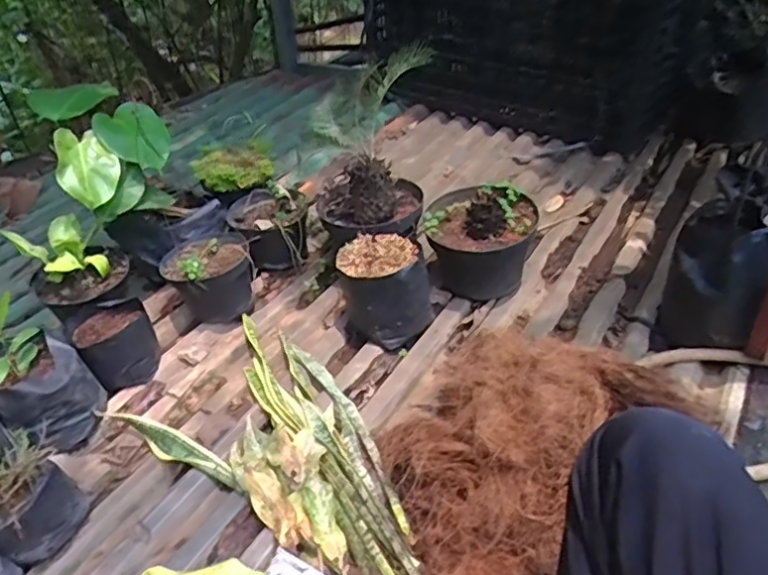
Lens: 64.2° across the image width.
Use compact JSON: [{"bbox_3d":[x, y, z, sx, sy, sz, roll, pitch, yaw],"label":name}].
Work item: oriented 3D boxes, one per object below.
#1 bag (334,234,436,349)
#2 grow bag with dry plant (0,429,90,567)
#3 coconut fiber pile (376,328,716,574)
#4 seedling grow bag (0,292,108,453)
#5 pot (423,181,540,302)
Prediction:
[{"bbox_3d":[0.005,0.012,1.124,0.166,0.162,0.134,-2,38,-1],"label":"bag"},{"bbox_3d":[-0.518,0.285,0.865,0.166,0.137,0.120,27,46,31],"label":"grow bag with dry plant"},{"bbox_3d":[0.158,0.198,0.810,0.350,0.192,0.413,30,48,33],"label":"coconut fiber pile"},{"bbox_3d":[-0.560,0.146,0.983,0.166,0.209,0.151,30,48,33],"label":"seedling grow bag"},{"bbox_3d":[0.192,-0.093,1.237,0.213,0.187,0.171,5,38,7],"label":"pot"}]

